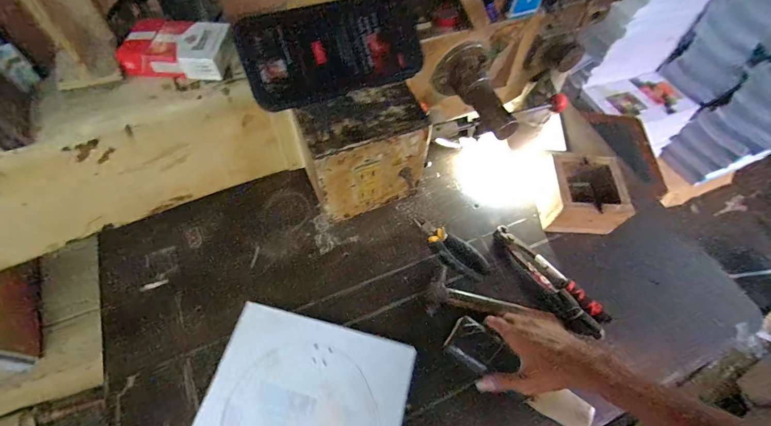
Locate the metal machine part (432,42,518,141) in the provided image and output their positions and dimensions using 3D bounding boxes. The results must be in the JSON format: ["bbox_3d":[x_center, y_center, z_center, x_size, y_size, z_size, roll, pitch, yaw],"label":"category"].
[{"bbox_3d":[0.112,-0.137,0.410,0.065,0.060,0.116,-28,80,-16],"label":"metal machine part"}]

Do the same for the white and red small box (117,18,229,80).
[{"bbox_3d":[-0.199,-0.157,0.334,0.101,0.025,0.055,0,59,-3],"label":"white and red small box"}]

